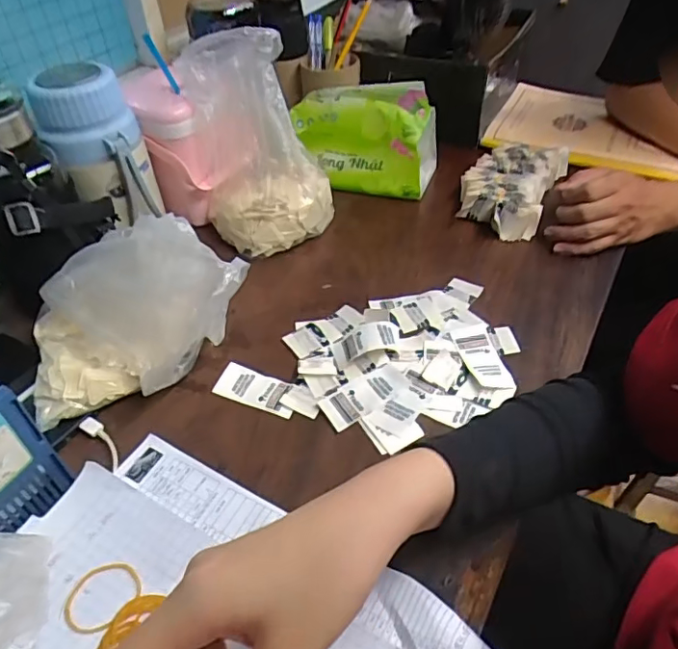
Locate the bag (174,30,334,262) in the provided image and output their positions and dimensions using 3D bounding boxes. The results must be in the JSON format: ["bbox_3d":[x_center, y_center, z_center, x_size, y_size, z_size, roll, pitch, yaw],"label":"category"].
[{"bbox_3d":[-0.089,-0.204,0.627,0.152,0.201,0.123,-8,44,-5],"label":"bag"}]

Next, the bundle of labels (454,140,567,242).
[{"bbox_3d":[0.213,-0.170,0.693,0.105,0.054,0.176,19,48,22],"label":"bundle of labels"}]

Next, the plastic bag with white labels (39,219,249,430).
[{"bbox_3d":[-0.175,-0.007,0.479,0.197,0.126,0.125,-5,44,-5],"label":"plastic bag with white labels"}]

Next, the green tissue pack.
[{"bbox_3d":[0.030,-0.244,0.722,0.188,0.110,0.083,9,45,12],"label":"green tissue pack"}]

